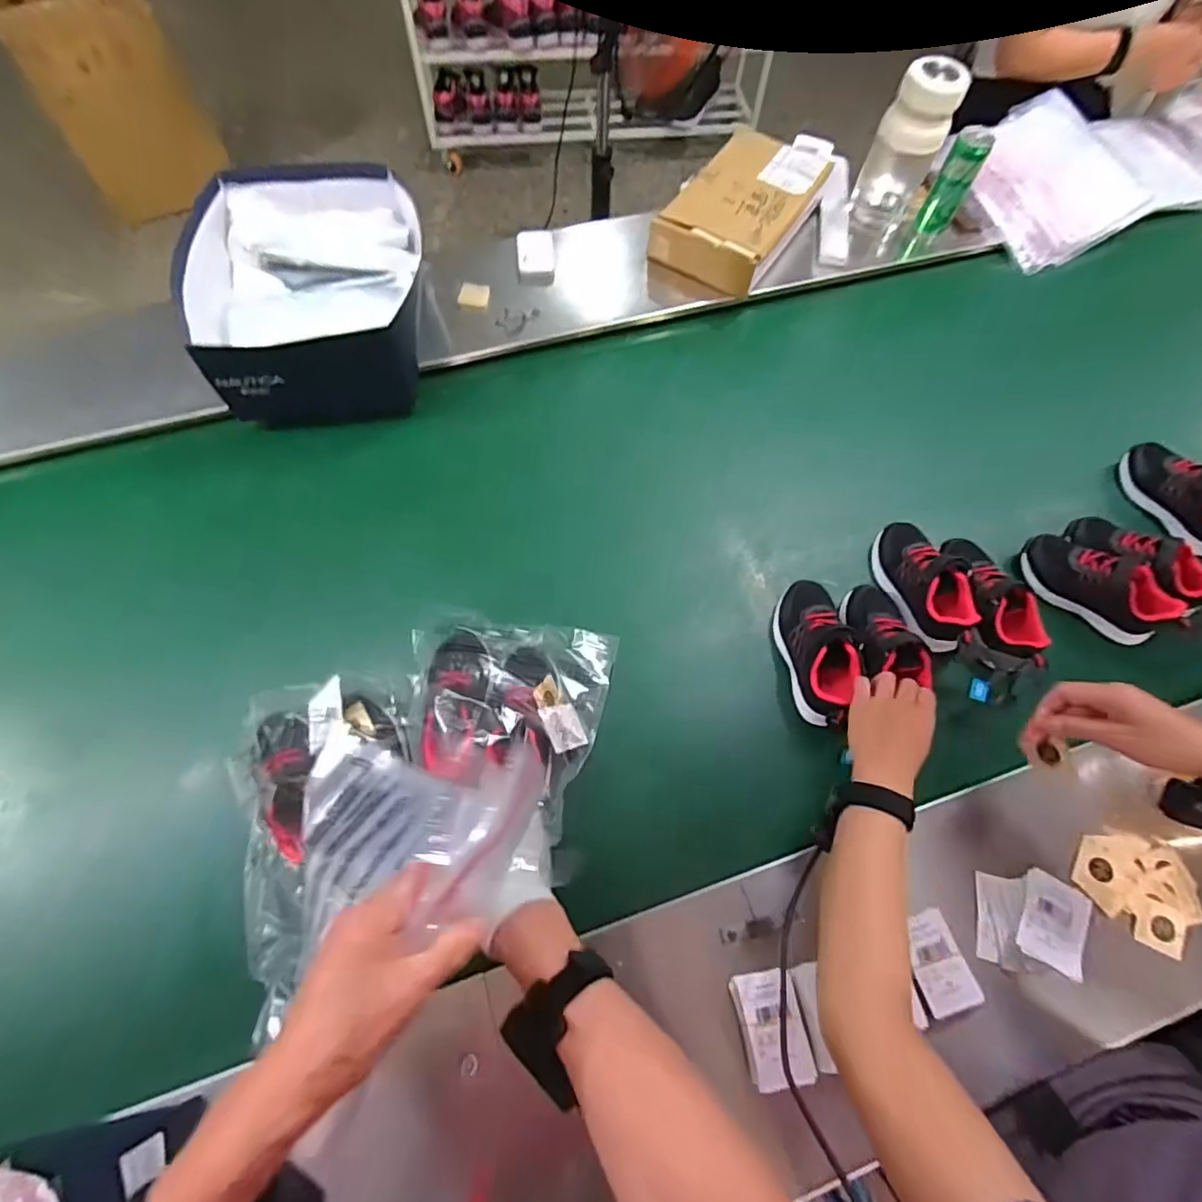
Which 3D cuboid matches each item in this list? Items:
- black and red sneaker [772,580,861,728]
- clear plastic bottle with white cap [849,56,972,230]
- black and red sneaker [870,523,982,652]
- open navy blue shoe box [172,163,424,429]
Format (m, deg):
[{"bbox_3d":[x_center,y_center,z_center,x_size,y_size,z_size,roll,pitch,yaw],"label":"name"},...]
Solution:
[{"bbox_3d":[0.254,0.062,0.691,0.070,0.078,0.181,-7,66,-5],"label":"black and red sneaker"},{"bbox_3d":[0.485,-0.720,0.934,0.100,0.211,0.074,20,66,7],"label":"clear plastic bottle with white cap"},{"bbox_3d":[0.401,-0.026,0.736,0.083,0.078,0.165,-12,66,-7],"label":"black and red sneaker"},{"bbox_3d":[-0.410,-0.449,0.847,0.309,0.133,0.349,-11,66,-7],"label":"open navy blue shoe box"}]

